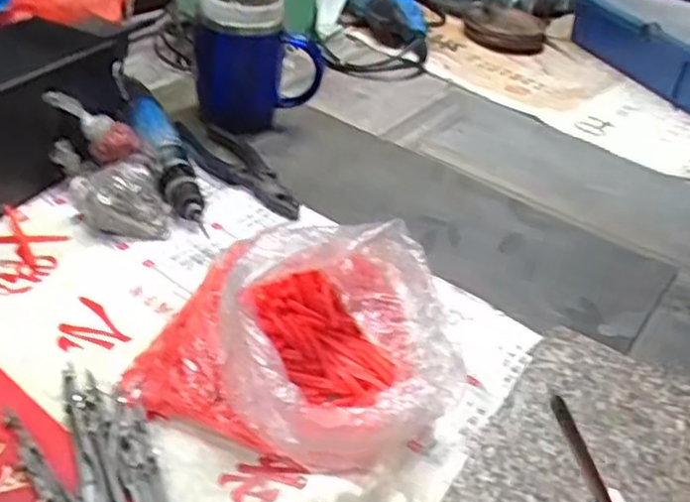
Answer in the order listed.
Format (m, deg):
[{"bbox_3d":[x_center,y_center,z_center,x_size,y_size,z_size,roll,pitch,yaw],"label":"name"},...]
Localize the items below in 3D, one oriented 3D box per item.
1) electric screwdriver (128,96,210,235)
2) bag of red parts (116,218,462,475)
[{"bbox_3d":[-0.153,-0.078,0.594,0.033,0.044,0.169,-10,41,-22],"label":"electric screwdriver"},{"bbox_3d":[-0.020,0.047,0.416,0.169,0.093,0.146,23,40,19],"label":"bag of red parts"}]

